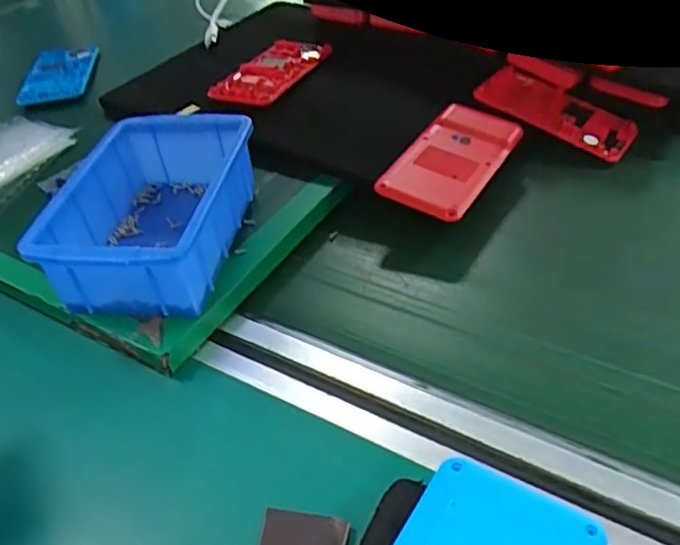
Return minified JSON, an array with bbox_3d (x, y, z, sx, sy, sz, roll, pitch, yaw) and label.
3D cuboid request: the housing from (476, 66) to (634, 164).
[{"bbox_3d":[0.167,-0.125,0.508,0.119,0.006,0.057,32,53,19],"label":"housing"}]

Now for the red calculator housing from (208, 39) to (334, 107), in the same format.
[{"bbox_3d":[-0.058,-0.173,0.572,0.062,0.015,0.120,16,46,26],"label":"red calculator housing"}]

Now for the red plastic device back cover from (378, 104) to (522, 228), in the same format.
[{"bbox_3d":[0.079,-0.081,0.457,0.062,0.006,0.123,23,50,23],"label":"red plastic device back cover"}]

